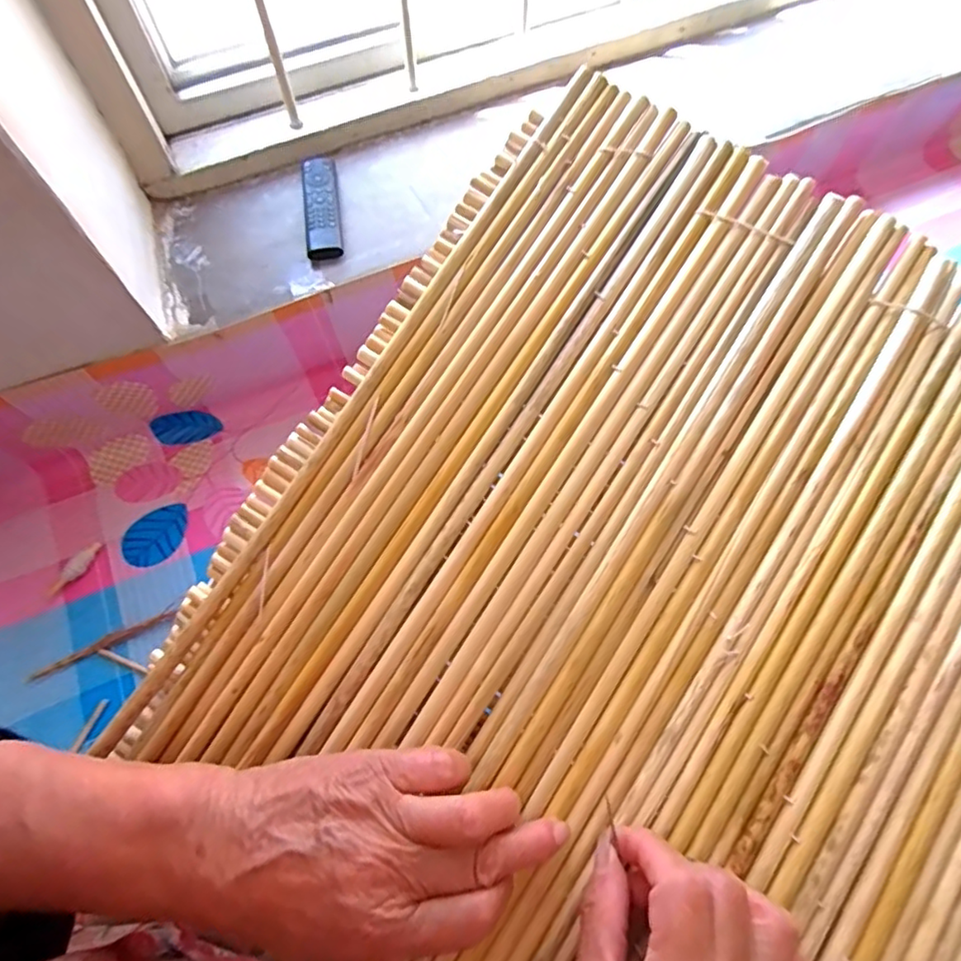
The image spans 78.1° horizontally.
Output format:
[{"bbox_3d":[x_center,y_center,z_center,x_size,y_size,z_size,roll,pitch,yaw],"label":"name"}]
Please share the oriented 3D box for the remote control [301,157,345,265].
[{"bbox_3d":[-0.209,-0.360,0.782,0.049,0.018,0.167,-9,66,-3],"label":"remote control"}]

